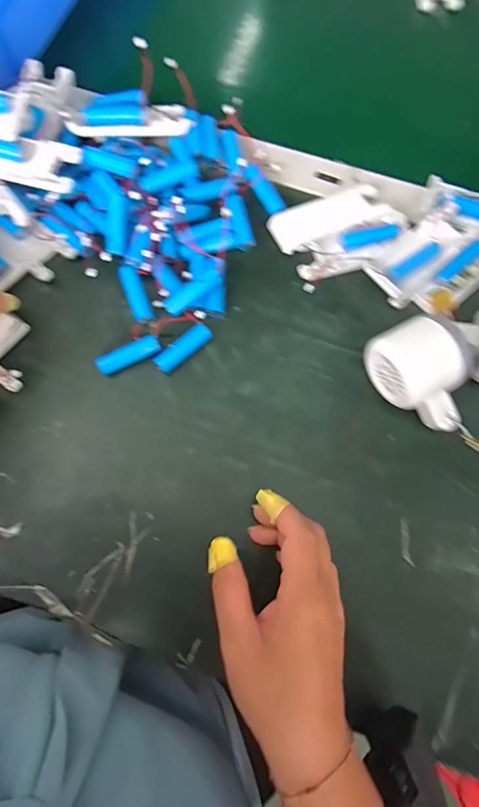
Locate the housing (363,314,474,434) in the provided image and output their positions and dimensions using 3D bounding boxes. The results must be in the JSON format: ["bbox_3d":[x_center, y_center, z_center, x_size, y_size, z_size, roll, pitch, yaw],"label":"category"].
[{"bbox_3d":[0.142,-0.024,0.320,0.061,0.054,0.085,-43,80,-10],"label":"housing"}]

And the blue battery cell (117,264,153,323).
[{"bbox_3d":[-0.090,-0.093,0.355,0.016,0.011,0.050,-22,77,-6],"label":"blue battery cell"}]

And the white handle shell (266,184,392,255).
[{"bbox_3d":[0.080,-0.168,0.373,0.104,0.013,0.039,-21,77,-6],"label":"white handle shell"}]

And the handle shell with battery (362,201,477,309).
[{"bbox_3d":[0.158,-0.132,0.361,0.099,0.016,0.046,-41,80,-10],"label":"handle shell with battery"}]

